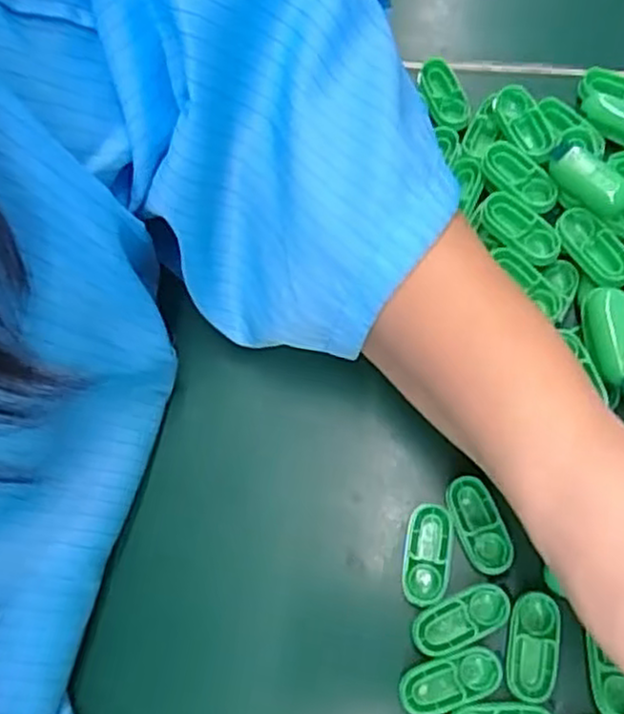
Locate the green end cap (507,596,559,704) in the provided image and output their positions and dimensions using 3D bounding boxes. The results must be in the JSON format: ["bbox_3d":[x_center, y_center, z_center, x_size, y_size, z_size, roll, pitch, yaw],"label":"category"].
[{"bbox_3d":[0.073,0.096,0.242,0.016,0.005,0.033,8,77,4],"label":"green end cap"}]

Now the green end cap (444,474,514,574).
[{"bbox_3d":[0.059,0.059,0.256,0.015,0.006,0.034,-20,77,-3],"label":"green end cap"}]

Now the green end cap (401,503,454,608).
[{"bbox_3d":[0.041,0.070,0.258,0.015,0.012,0.034,10,78,4],"label":"green end cap"}]

